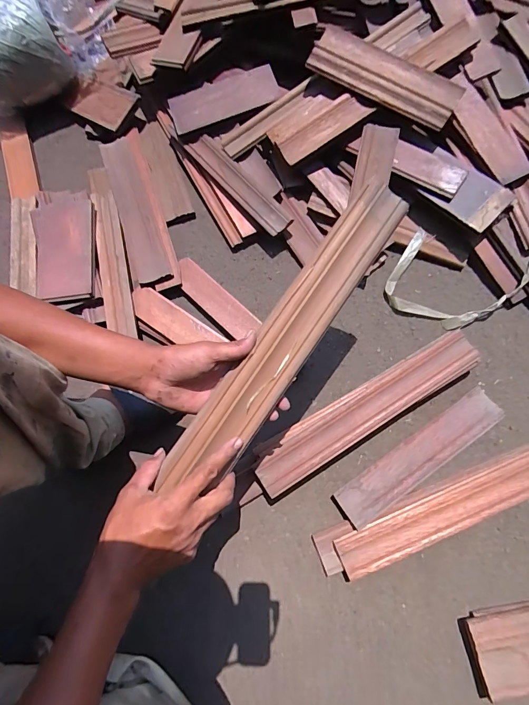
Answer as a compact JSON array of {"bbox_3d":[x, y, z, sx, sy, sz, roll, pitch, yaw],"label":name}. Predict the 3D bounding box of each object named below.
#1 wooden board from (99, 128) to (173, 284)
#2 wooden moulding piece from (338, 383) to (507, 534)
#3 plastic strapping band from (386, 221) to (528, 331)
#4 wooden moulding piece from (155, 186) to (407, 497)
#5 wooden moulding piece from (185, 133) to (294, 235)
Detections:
[{"bbox_3d":[-0.251,-0.295,0.722,0.082,0.020,0.349,-20,74,-4],"label":"wooden board"},{"bbox_3d":[0.253,0.166,0.591,0.305,0.012,0.063,-32,66,-10],"label":"wooden moulding piece"},{"bbox_3d":[0.381,-0.171,0.663,0.338,0.067,0.191,-30,75,-7],"label":"plastic strapping band"},{"bbox_3d":[0.027,-0.021,0.425,0.073,0.033,0.415,36,87,12],"label":"wooden moulding piece"},{"bbox_3d":[-0.052,-0.327,0.710,0.049,0.031,0.271,-36,76,-8],"label":"wooden moulding piece"}]

